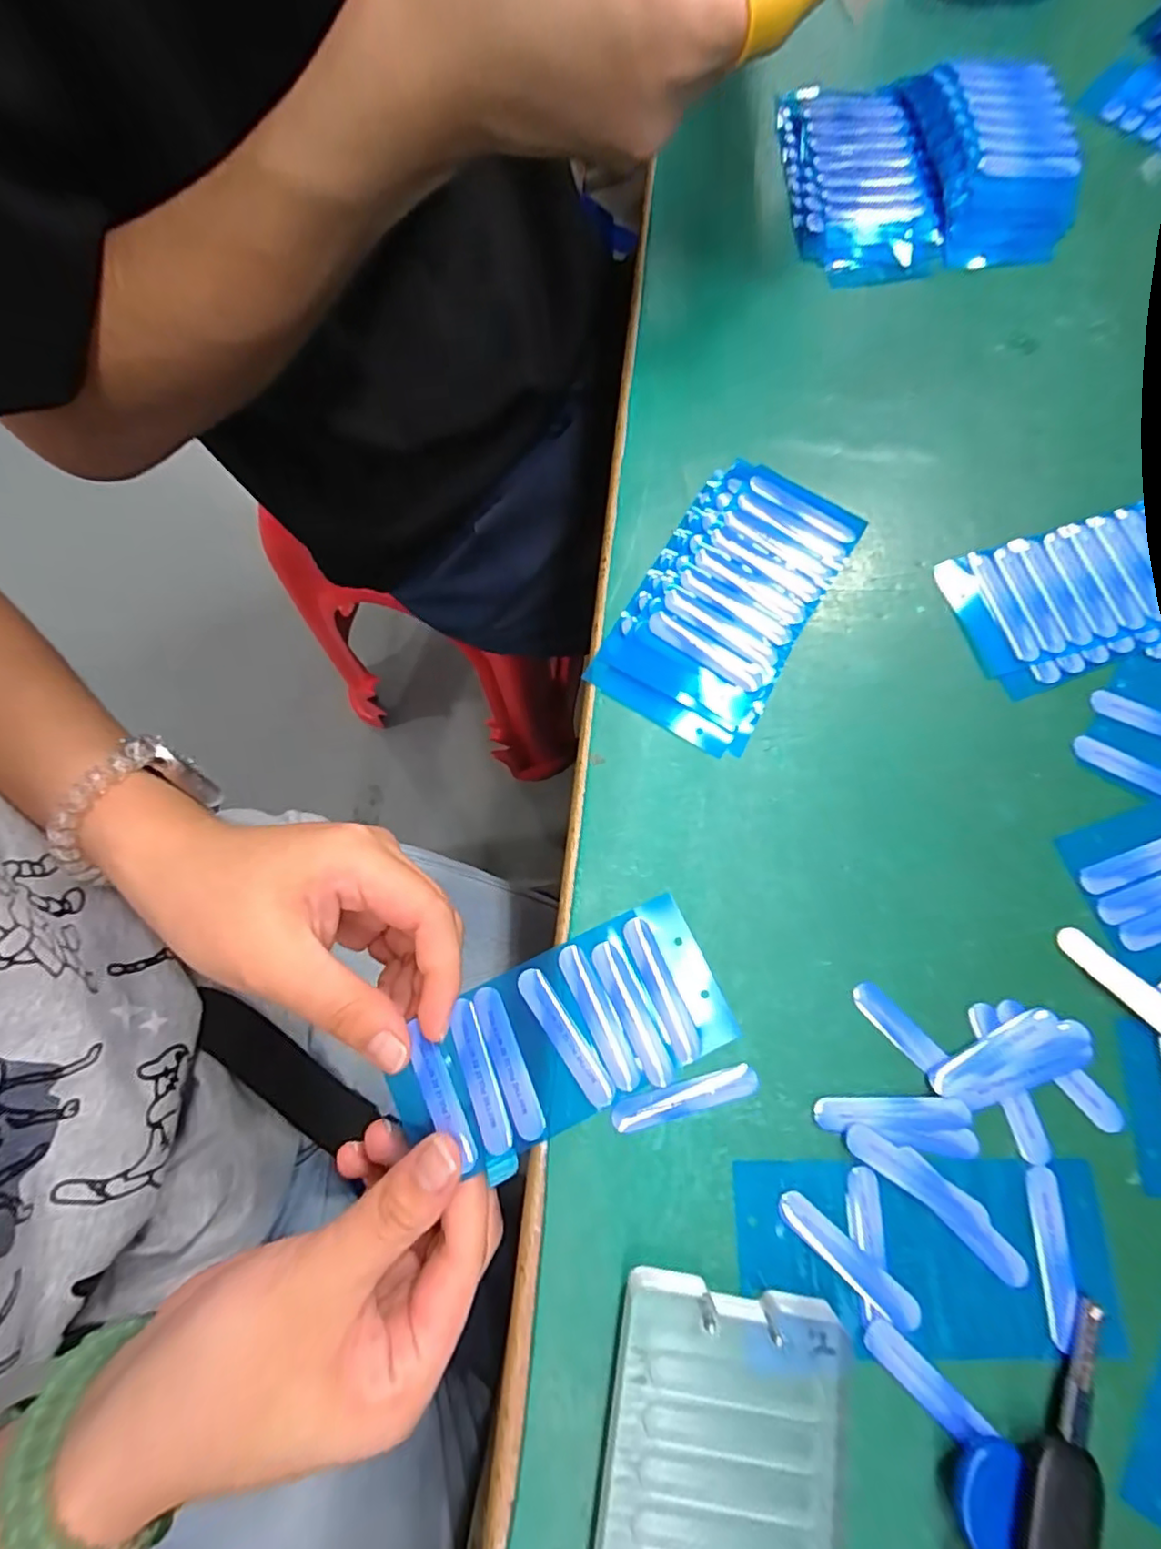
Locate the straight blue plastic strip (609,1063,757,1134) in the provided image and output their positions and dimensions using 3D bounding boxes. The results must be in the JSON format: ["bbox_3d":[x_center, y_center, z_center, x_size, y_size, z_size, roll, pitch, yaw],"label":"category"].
[{"bbox_3d":[0.036,0.111,0.206,0.051,0.005,0.010,-15,76,-4],"label":"straight blue plastic strip"}]

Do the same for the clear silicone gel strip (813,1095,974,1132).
[{"bbox_3d":[0.105,0.114,0.201,0.050,0.004,0.010,-1,75,-1],"label":"clear silicone gel strip"}]

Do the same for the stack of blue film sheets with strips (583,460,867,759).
[{"bbox_3d":[0.062,-0.074,0.250,0.068,0.012,0.124,29,77,7],"label":"stack of blue film sheets with strips"}]

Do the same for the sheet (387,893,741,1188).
[{"bbox_3d":[-0.007,0.093,0.208,0.114,0.005,0.054,-26,77,-5],"label":"sheet"}]

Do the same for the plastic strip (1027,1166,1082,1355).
[{"bbox_3d":[0.153,0.155,0.191,0.011,0.004,0.049,3,75,0],"label":"plastic strip"}]

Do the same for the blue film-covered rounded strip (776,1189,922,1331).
[{"bbox_3d":[0.086,0.155,0.190,0.051,0.004,0.010,40,78,9],"label":"blue film-covered rounded strip"}]

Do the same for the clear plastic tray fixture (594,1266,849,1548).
[{"bbox_3d":[0.038,0.217,0.168,0.068,0.013,0.122,10,75,2],"label":"clear plastic tray fixture"}]

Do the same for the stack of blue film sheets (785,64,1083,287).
[{"bbox_3d":[0.182,-0.313,0.307,0.139,0.022,0.124,-1,75,-1],"label":"stack of blue film sheets"}]

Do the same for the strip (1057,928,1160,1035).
[{"bbox_3d":[0.200,0.079,0.211,0.061,0.005,0.012,44,79,10],"label":"strip"}]

